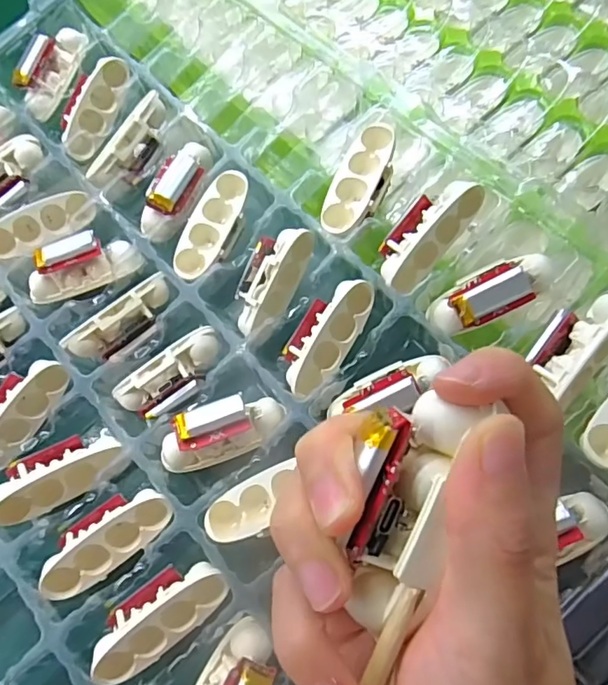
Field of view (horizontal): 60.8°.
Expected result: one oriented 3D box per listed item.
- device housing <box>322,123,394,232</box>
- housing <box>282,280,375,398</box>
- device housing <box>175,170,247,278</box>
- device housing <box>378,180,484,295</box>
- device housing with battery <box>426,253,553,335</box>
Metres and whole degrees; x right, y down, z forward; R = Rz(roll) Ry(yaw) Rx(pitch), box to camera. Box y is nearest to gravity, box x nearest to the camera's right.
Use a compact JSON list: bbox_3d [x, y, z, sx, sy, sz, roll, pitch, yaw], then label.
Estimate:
[{"bbox_3d":[0.031,-0.085,0.273,0.027,0.014,0.063,23,82,12],"label":"device housing"},{"bbox_3d":[0.010,-0.004,0.259,0.028,0.018,0.062,34,87,16],"label":"housing"},{"bbox_3d":[-0.049,-0.064,0.287,0.025,0.015,0.063,27,90,14],"label":"device housing"},{"bbox_3d":[0.061,-0.056,0.263,0.061,0.022,0.025,-49,43,7],"label":"device housing"},{"bbox_3d":[0.088,-0.024,0.242,0.060,0.017,0.023,-27,67,5],"label":"device housing with battery"}]

